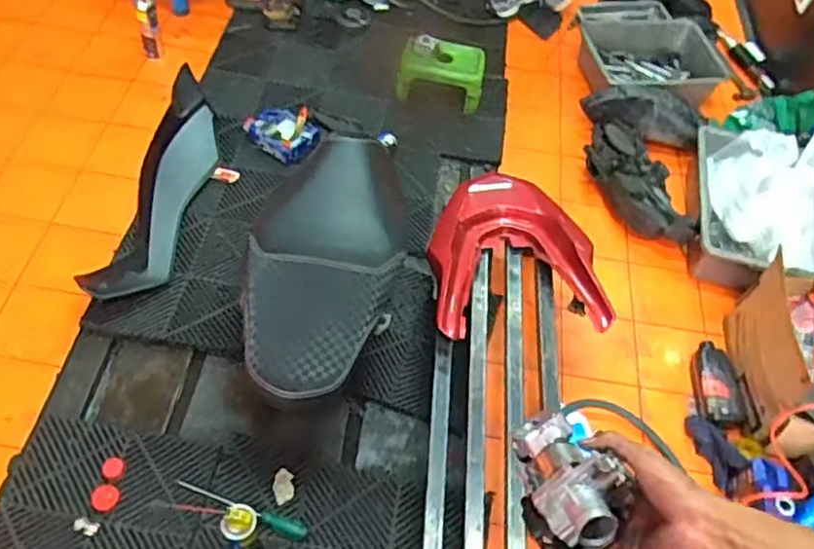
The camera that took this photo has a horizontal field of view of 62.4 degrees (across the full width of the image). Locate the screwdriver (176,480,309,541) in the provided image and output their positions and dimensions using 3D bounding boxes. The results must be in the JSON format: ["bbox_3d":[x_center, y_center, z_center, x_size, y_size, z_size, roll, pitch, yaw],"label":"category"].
[{"bbox_3d":[-0.354,0.506,1.437,0.296,0.023,0.035,16,54,6],"label":"screwdriver"}]

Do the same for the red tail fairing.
[{"bbox_3d":[0.272,-0.092,1.711,0.412,0.170,0.489,5,54,-4],"label":"red tail fairing"}]

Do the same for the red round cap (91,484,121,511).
[{"bbox_3d":[-0.642,0.474,1.430,0.059,0.006,0.053,12,54,3],"label":"red round cap"}]

